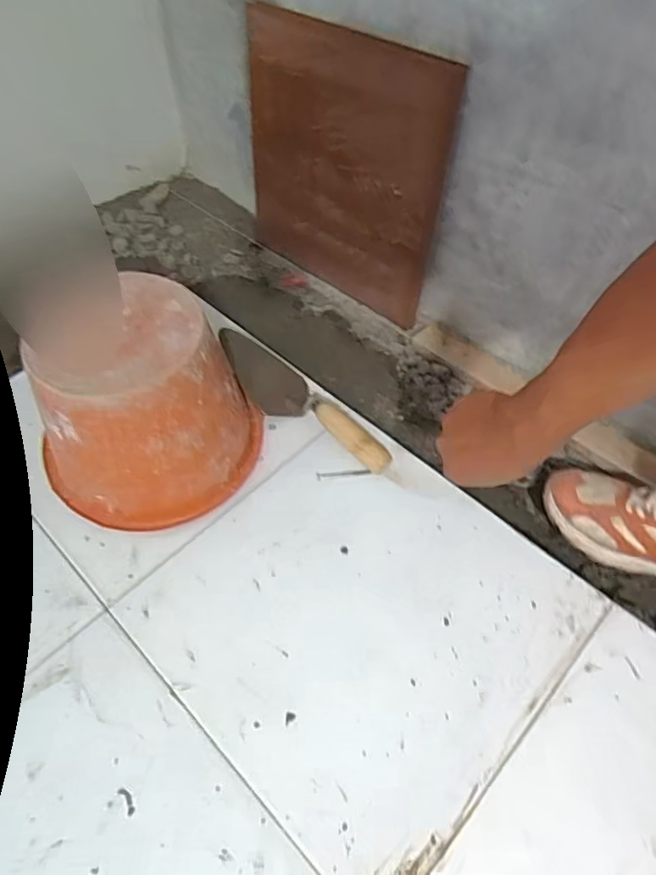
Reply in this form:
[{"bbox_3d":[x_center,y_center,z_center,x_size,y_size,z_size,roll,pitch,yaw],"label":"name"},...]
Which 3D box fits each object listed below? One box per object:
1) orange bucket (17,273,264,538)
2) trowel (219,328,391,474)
[{"bbox_3d":[-0.207,-0.038,0.658,0.219,0.204,0.208,-14,55,-10],"label":"orange bucket"},{"bbox_3d":[-0.045,-0.050,0.767,0.097,0.049,0.309,-31,60,-20],"label":"trowel"}]

